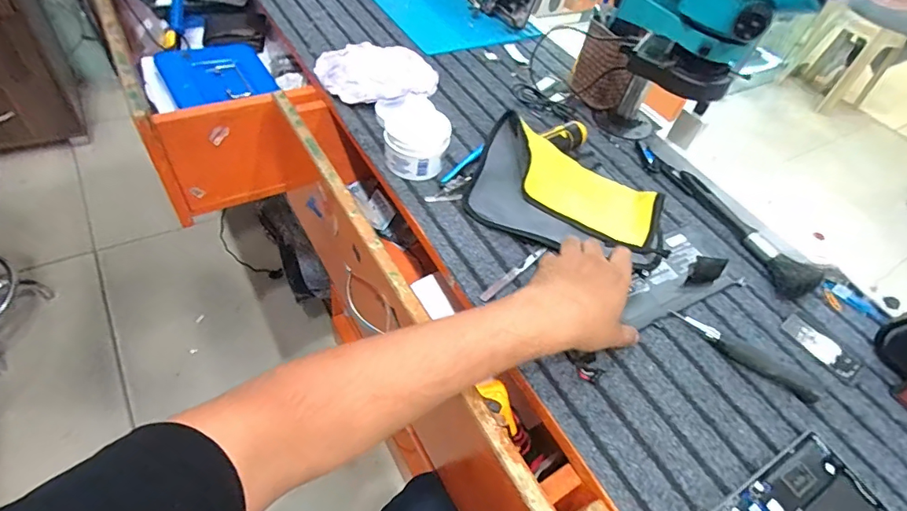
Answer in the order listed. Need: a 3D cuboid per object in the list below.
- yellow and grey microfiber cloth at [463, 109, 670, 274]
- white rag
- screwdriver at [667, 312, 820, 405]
[{"bbox_3d":[0.137,-0.066,0.548,0.236,0.040,0.141,25,67,4],"label":"yellow and grey microfiber cloth"},{"bbox_3d":[-0.112,-0.270,0.685,0.170,0.029,0.155,-19,57,-25],"label":"white rag"},{"bbox_3d":[0.286,0.097,0.464,0.141,0.018,0.017,35,53,17],"label":"screwdriver"}]

